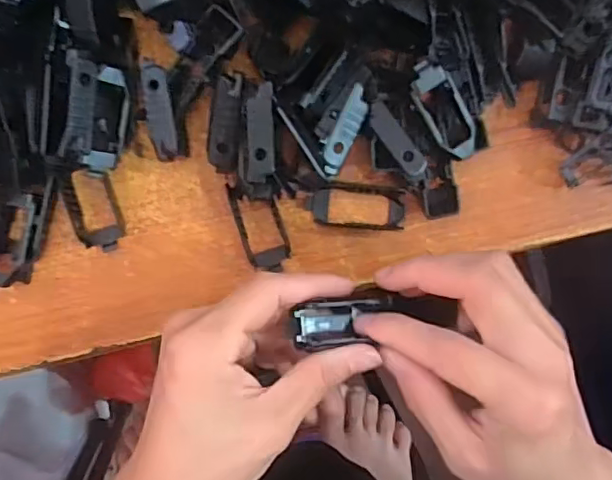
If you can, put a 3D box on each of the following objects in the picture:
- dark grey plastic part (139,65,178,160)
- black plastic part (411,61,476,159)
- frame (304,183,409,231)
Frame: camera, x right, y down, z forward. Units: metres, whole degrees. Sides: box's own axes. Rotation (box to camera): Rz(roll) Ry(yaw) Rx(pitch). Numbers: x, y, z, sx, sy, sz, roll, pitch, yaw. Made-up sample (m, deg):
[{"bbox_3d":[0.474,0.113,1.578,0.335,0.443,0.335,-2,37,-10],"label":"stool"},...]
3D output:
[{"bbox_3d":[-0.070,-0.061,0.272,0.013,0.006,0.044,-8,90,-4],"label":"dark grey plastic part"},{"bbox_3d":[0.067,-0.063,0.275,0.021,0.005,0.050,-35,106,-3],"label":"black plastic part"},{"bbox_3d":[0.026,-0.018,0.291,0.050,0.009,0.022,4,89,-4],"label":"frame"}]

